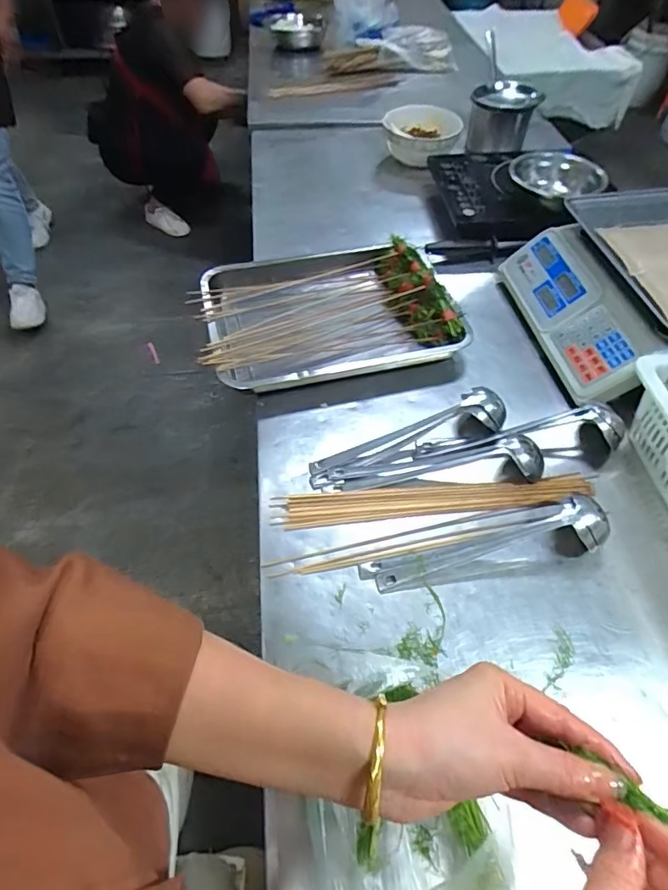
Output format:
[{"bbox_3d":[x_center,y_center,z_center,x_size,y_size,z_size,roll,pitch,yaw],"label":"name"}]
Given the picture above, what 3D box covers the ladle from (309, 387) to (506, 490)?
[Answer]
[{"bbox_3d":[0.102,-0.010,0.655,0.280,0.050,0.062,-19,56,-14],"label":"ladle"}]

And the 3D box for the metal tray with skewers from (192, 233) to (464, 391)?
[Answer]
[{"bbox_3d":[-0.019,-0.217,0.801,0.390,0.079,0.284,-13,55,-10],"label":"metal tray with skewers"}]

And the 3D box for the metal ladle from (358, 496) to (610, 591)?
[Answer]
[{"bbox_3d":[0.175,0.118,0.569,0.288,0.051,0.060,-10,54,-9],"label":"metal ladle"}]

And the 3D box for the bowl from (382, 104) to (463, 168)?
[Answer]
[{"bbox_3d":[0.200,-0.707,1.126,0.166,0.079,0.168,0,53,-1],"label":"bowl"}]

